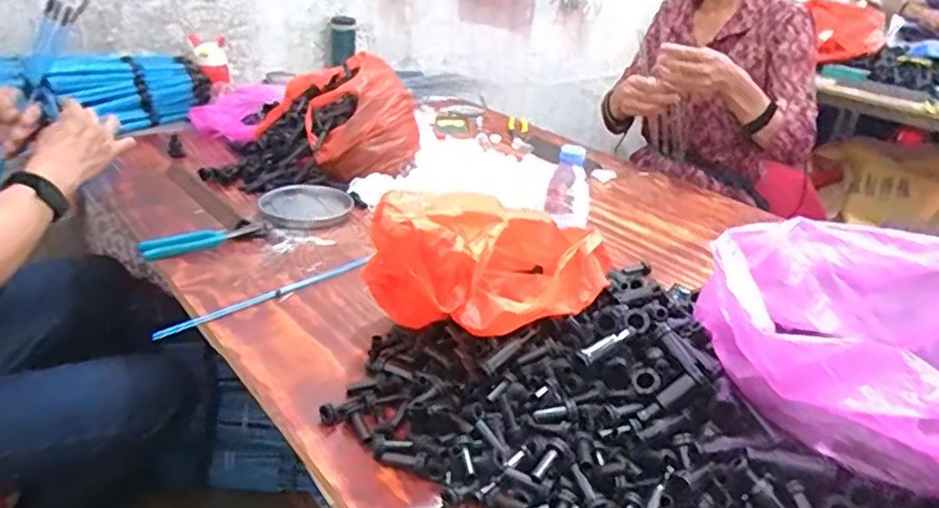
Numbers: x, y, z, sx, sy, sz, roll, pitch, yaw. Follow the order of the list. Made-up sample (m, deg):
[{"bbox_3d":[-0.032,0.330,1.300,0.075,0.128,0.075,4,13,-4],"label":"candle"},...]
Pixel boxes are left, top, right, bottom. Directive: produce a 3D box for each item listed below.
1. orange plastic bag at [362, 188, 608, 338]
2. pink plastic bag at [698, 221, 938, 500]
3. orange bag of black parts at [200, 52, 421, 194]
[{"bbox_3d":[0.021,0.002,0.655,0.228,0.141,0.158,-5,29,-16],"label":"orange plastic bag"},{"bbox_3d":[0.328,0.066,0.544,0.190,0.134,0.253,-20,36,-38],"label":"pink plastic bag"},{"bbox_3d":[-0.268,-0.218,1.103,0.343,0.172,0.232,-9,30,-23],"label":"orange bag of black parts"}]

